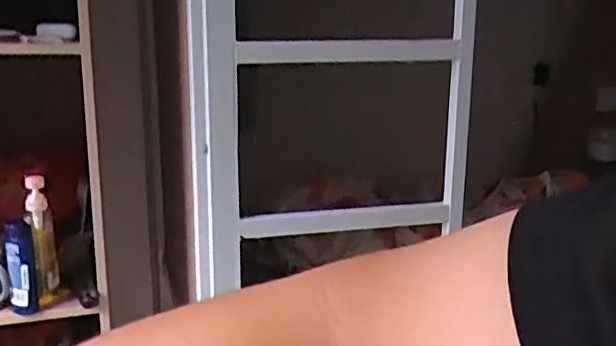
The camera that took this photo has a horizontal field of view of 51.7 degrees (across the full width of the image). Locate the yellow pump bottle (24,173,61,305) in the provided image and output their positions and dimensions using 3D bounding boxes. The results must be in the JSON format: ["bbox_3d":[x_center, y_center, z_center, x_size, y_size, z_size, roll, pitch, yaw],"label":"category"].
[{"bbox_3d":[-0.498,0.125,1.196,0.061,0.231,0.056,-6,15,-27],"label":"yellow pump bottle"}]

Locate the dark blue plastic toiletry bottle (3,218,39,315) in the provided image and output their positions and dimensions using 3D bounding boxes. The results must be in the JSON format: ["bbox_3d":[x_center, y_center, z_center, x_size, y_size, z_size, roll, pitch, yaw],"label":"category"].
[{"bbox_3d":[-0.523,0.171,1.161,0.047,0.166,0.048,-6,15,-27],"label":"dark blue plastic toiletry bottle"}]

